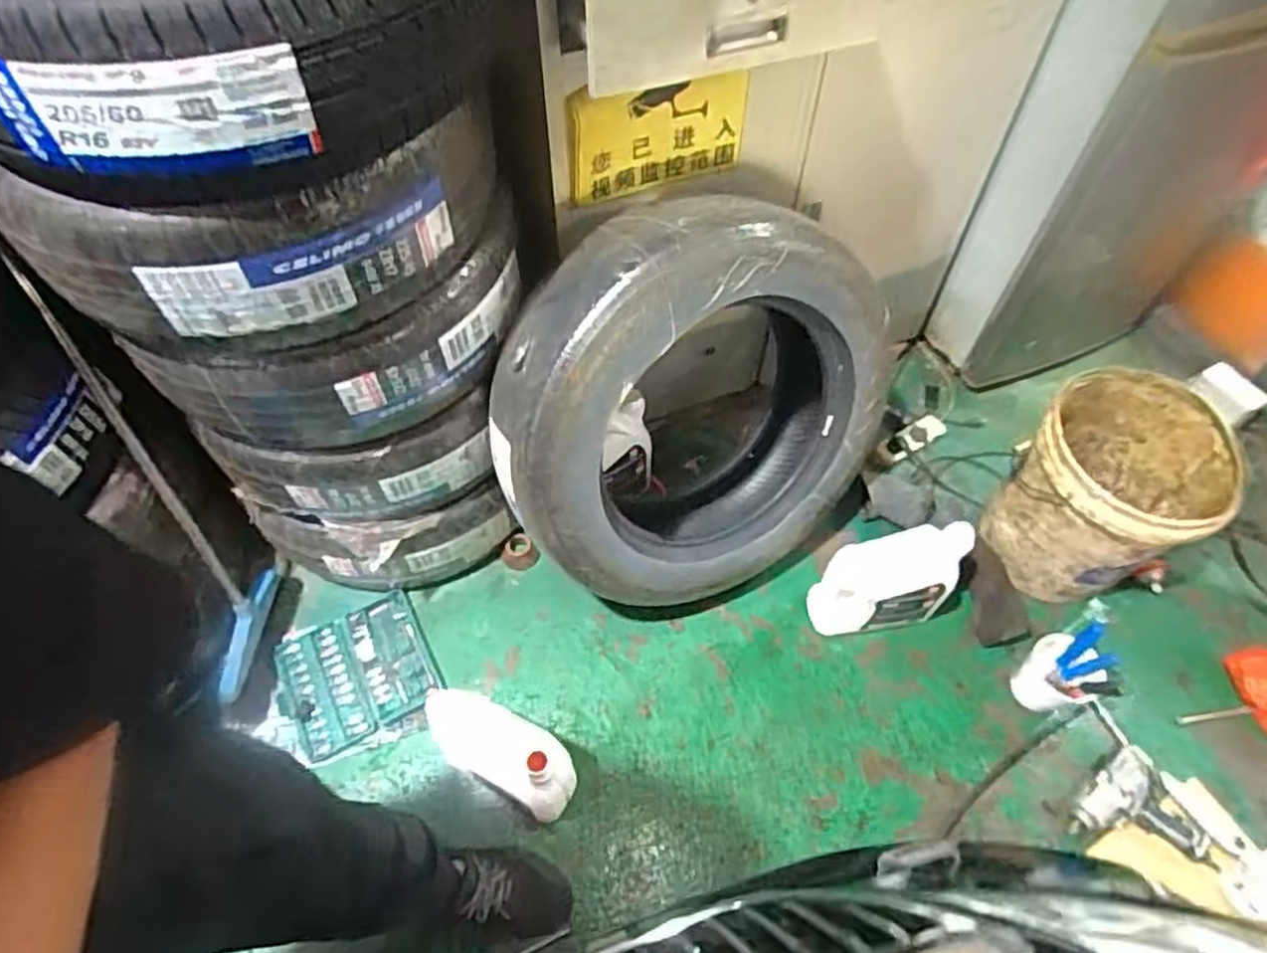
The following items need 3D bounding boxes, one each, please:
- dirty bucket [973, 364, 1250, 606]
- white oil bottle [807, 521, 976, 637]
[{"bbox_3d":[0.844,0.031,1.367,0.292,0.333,0.297,0,58,0],"label":"dirty bucket"},{"bbox_3d":[0.455,0.202,1.383,0.229,0.282,0.109,-2,58,-1],"label":"white oil bottle"}]

